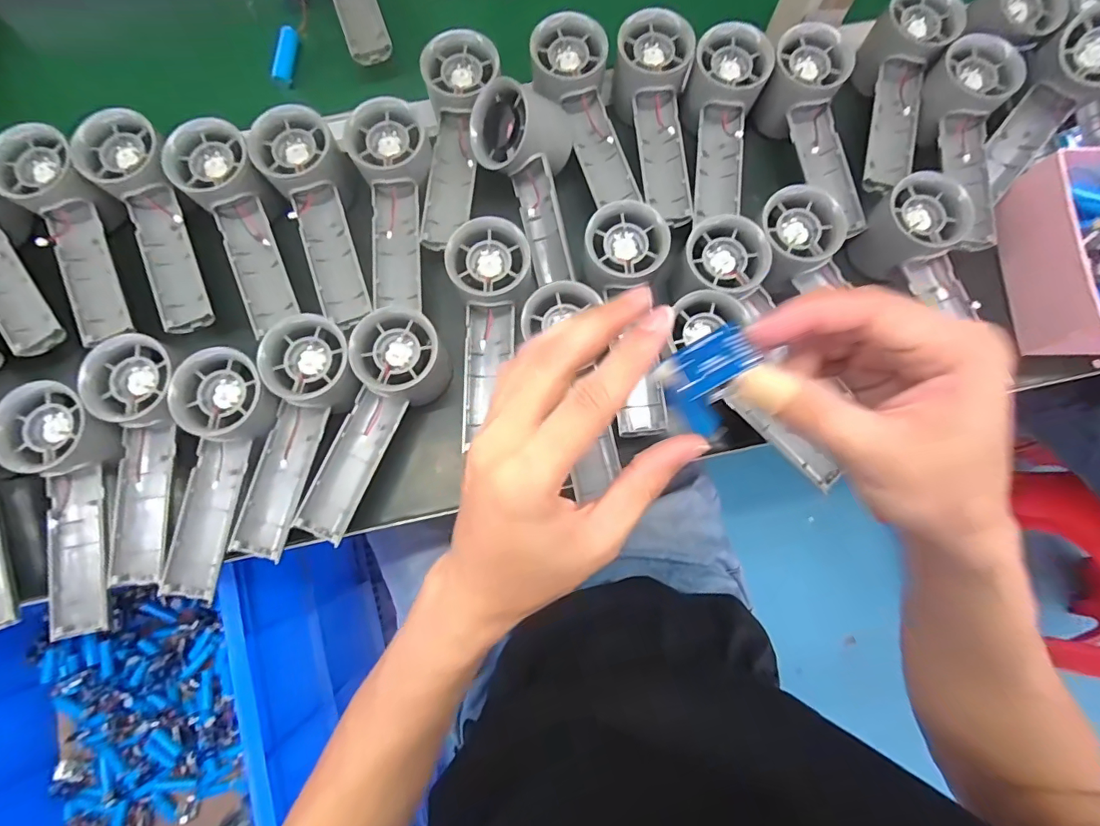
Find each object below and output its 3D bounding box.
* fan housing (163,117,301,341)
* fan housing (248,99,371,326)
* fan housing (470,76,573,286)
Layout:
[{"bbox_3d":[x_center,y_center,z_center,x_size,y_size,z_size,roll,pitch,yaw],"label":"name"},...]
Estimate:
[{"bbox_3d":[-0.222,-0.135,0.353,0.059,0.030,0.148,-20,93,-4],"label":"fan housing"},{"bbox_3d":[-0.169,-0.141,0.358,0.054,0.033,0.155,-17,93,-4],"label":"fan housing"},{"bbox_3d":[-0.007,-0.164,0.357,0.073,0.045,0.150,-18,100,-4],"label":"fan housing"}]

